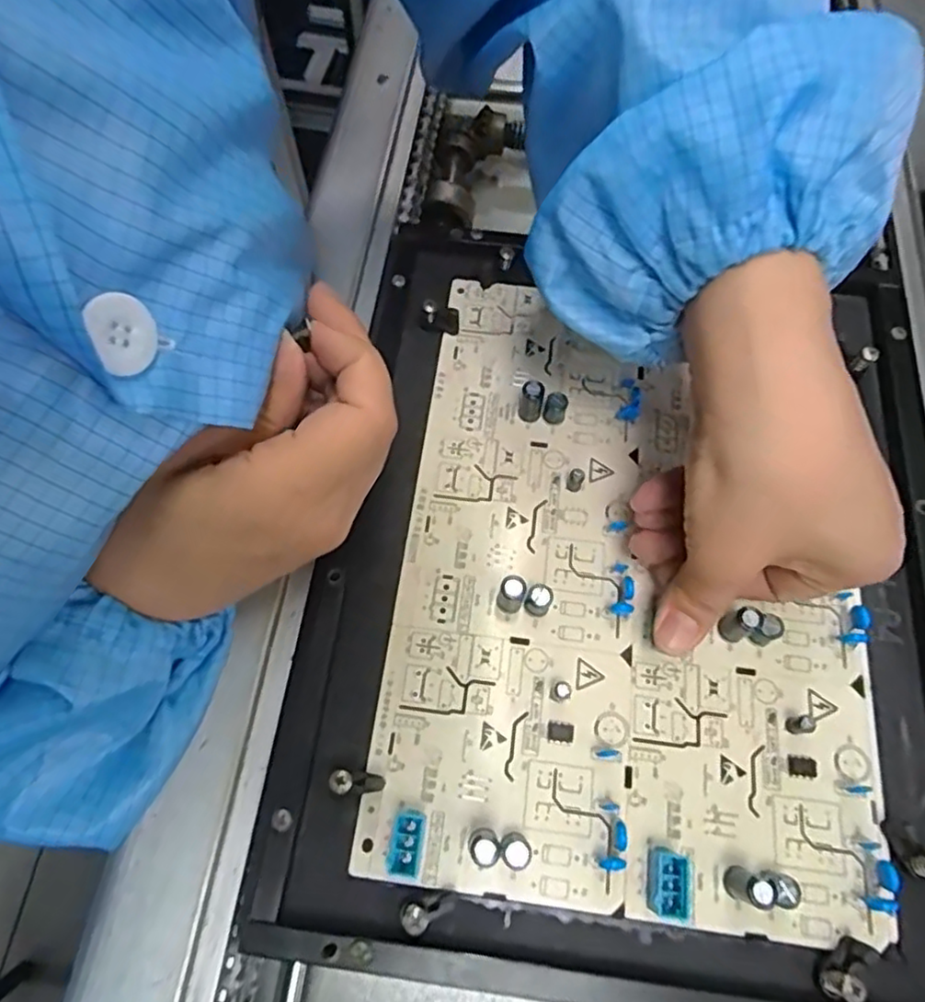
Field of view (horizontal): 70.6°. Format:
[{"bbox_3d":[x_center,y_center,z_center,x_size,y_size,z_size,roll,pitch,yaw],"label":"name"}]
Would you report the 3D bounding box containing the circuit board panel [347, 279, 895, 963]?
[{"bbox_3d":[0.069,0.026,0.275,0.183,0.011,0.259,7,66,3],"label":"circuit board panel"}]

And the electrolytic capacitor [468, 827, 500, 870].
[{"bbox_3d":[0.007,0.119,0.226,0.010,0.023,0.011,0,66,0],"label":"electrolytic capacitor"}]

